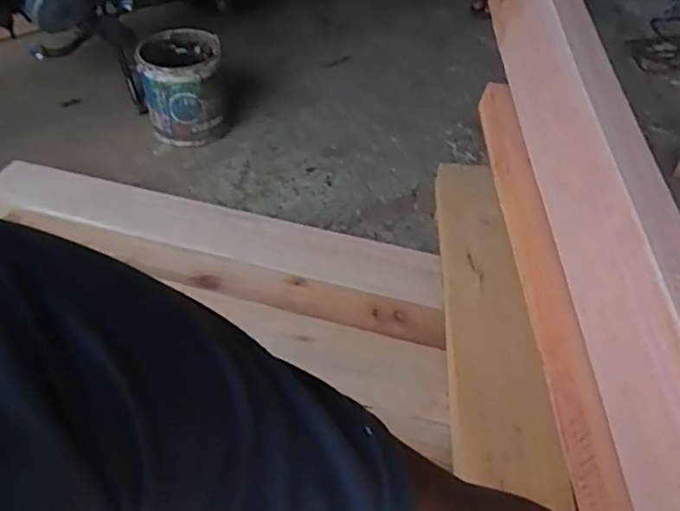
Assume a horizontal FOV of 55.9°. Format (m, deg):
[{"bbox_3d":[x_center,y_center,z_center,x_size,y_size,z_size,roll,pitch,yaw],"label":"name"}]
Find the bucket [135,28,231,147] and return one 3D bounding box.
[{"bbox_3d":[-0.329,-0.354,1.367,0.167,0.180,0.174,-10,45,-9],"label":"bucket"}]

